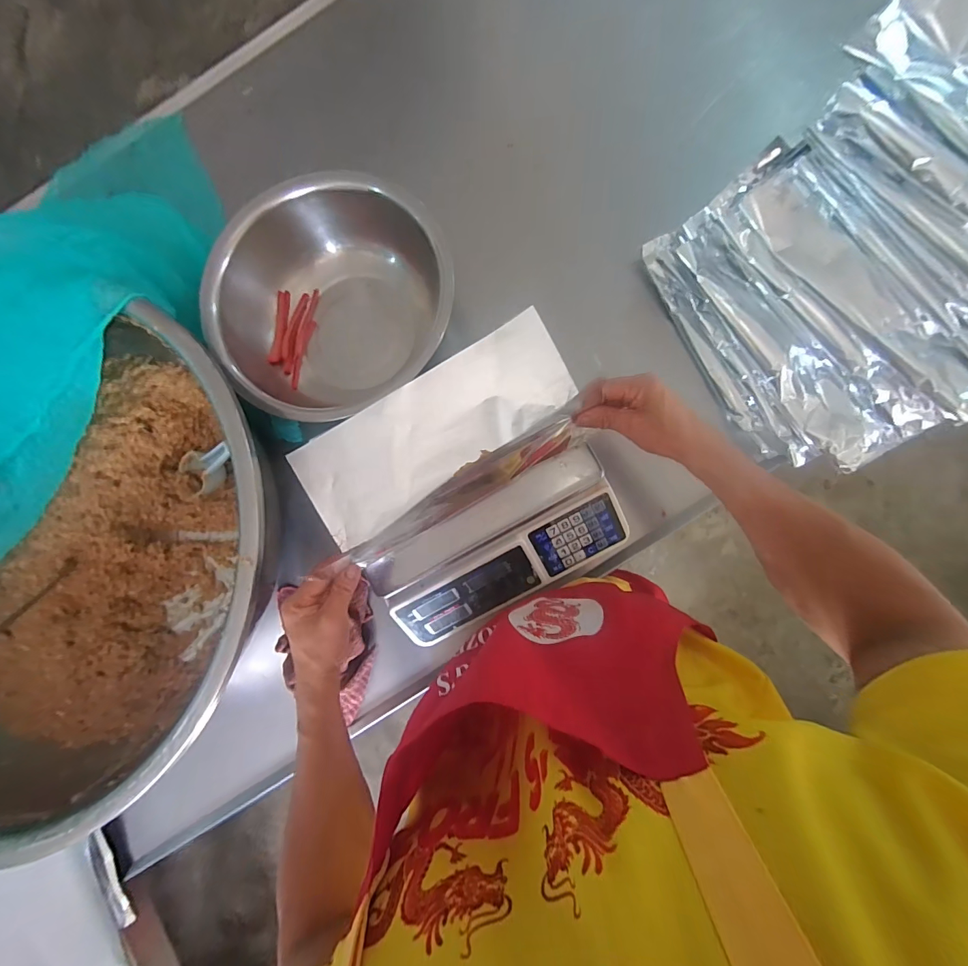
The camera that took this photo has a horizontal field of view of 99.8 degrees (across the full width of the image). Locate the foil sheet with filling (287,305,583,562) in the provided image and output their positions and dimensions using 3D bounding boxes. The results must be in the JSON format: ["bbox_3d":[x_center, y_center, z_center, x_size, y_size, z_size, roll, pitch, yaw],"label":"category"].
[{"bbox_3d":[-0.053,-0.050,0.515,0.349,0.046,0.163,-31,82,2],"label":"foil sheet with filling"}]

